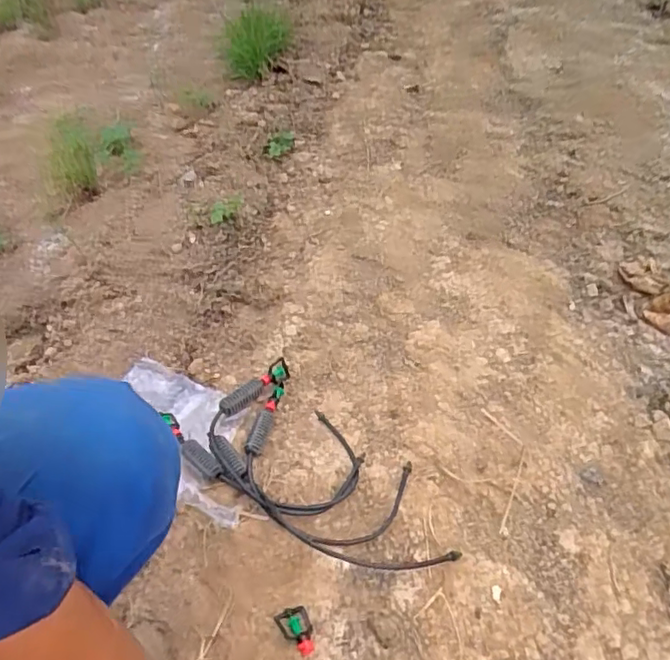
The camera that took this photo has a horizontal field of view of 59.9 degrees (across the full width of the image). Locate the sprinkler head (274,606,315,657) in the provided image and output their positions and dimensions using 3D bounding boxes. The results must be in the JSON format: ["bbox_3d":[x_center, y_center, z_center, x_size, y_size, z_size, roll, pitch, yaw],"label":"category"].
[{"bbox_3d":[-0.038,0.312,0.606,0.031,0.010,0.049,-30,51,-24],"label":"sprinkler head"}]

